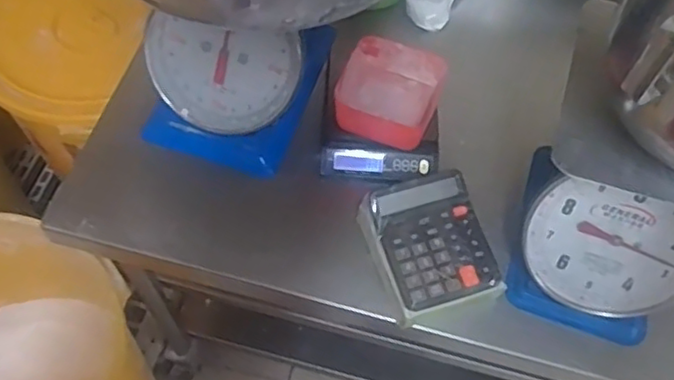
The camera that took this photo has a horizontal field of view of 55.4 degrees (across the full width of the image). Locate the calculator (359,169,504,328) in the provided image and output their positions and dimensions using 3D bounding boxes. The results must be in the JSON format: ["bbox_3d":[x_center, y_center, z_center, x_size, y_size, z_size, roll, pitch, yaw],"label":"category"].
[{"bbox_3d":[0.113,0.070,0.770,0.135,0.061,0.159,-19,63,-14],"label":"calculator"}]

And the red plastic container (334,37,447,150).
[{"bbox_3d":[0.069,-0.125,0.852,0.127,0.063,0.133,19,61,8],"label":"red plastic container"}]

